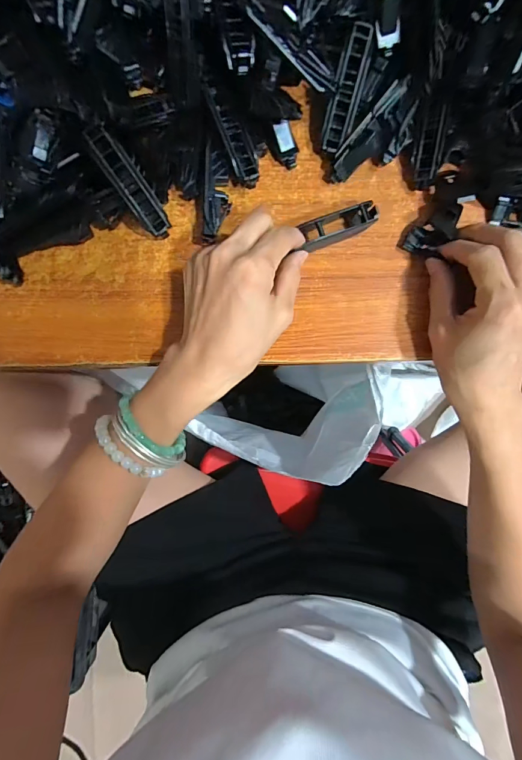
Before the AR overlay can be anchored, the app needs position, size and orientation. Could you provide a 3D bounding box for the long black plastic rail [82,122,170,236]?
[{"bbox_3d":[-0.090,-0.135,0.252,0.017,0.007,0.075,-34,121,2],"label":"long black plastic rail"}]

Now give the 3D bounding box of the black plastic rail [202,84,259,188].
[{"bbox_3d":[-0.019,-0.170,0.252,0.019,0.009,0.065,-28,106,2],"label":"black plastic rail"}]

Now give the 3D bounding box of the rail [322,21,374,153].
[{"bbox_3d":[0.060,-0.200,0.251,0.018,0.008,0.073,15,111,1],"label":"rail"}]

